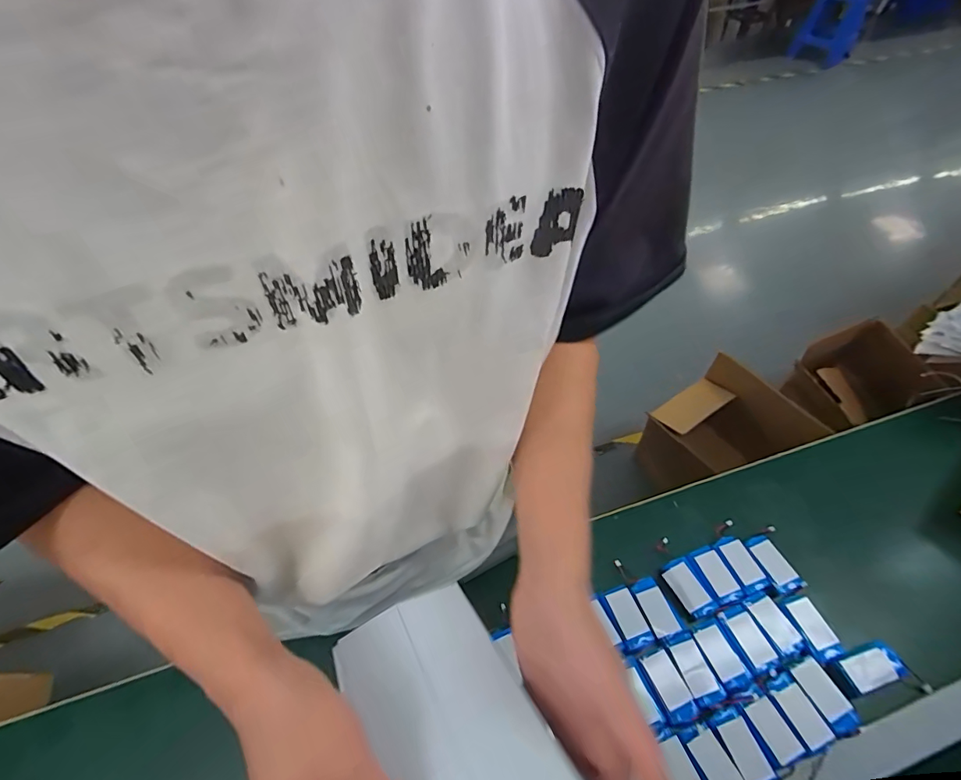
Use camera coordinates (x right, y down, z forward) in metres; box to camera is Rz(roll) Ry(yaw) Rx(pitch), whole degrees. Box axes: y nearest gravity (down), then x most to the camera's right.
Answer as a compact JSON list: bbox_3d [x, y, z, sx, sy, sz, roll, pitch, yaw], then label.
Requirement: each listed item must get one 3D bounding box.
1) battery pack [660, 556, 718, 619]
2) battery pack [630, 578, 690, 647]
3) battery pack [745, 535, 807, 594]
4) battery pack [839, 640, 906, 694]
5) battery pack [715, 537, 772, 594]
[{"bbox_3d":[0.253,0.241,0.564,0.038,0.006,0.064,-19,54,-12],"label":"battery pack"},{"bbox_3d":[0.210,0.262,0.550,0.035,0.008,0.073,-17,54,-11],"label":"battery pack"},{"bbox_3d":[0.365,0.216,0.577,0.033,0.004,0.070,-25,54,-5],"label":"battery pack"},{"bbox_3d":[0.427,0.303,0.504,0.073,0.012,0.036,-16,54,-10],"label":"battery pack"},{"bbox_3d":[0.325,0.217,0.579,0.034,0.007,0.069,-17,54,-11],"label":"battery pack"}]

